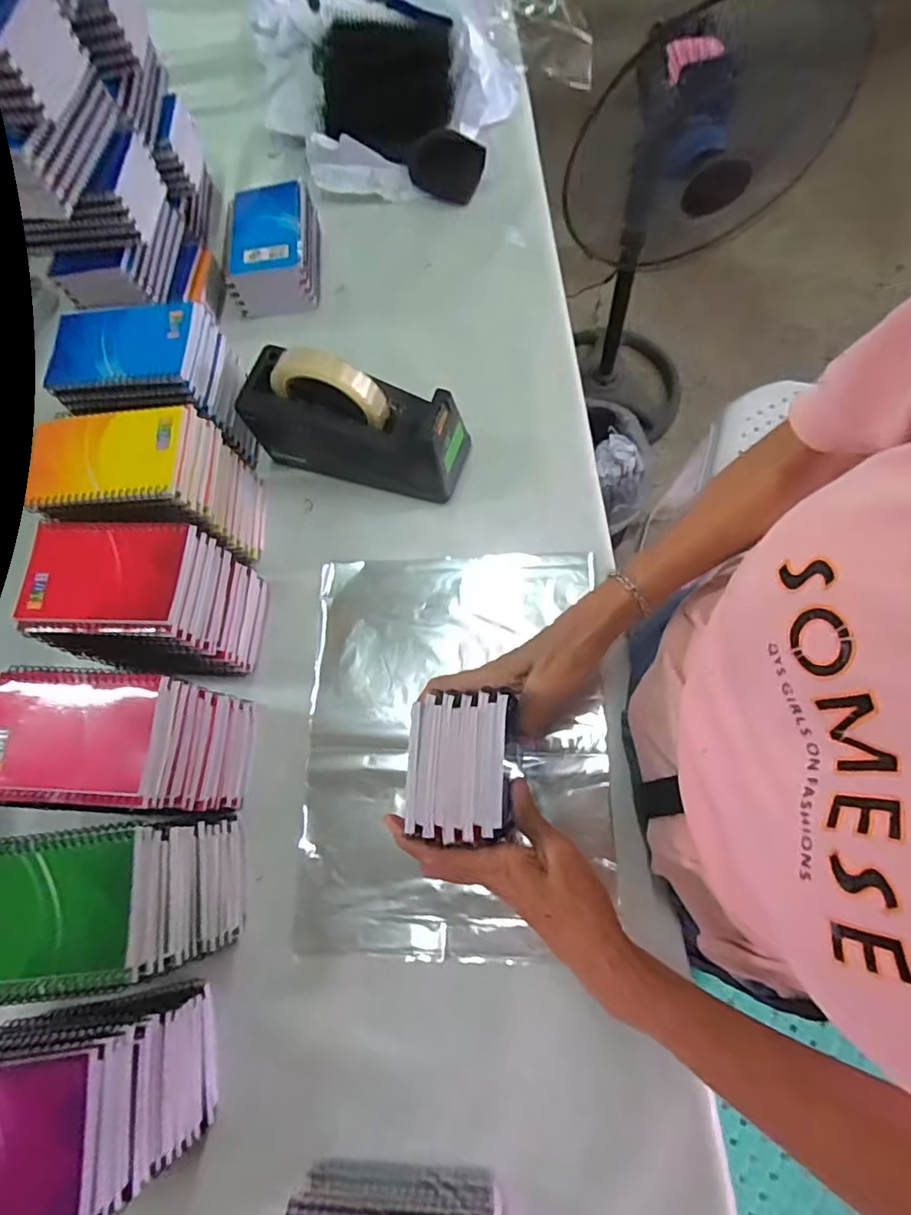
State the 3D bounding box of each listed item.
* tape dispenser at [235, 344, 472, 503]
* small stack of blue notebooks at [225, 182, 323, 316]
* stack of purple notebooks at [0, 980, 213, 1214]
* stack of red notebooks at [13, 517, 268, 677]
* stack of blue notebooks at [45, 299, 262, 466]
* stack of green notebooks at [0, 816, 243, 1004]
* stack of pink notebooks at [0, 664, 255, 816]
[{"bbox_3d":[-0.095,-0.177,0.539,0.206,0.122,0.080,15,73,11],"label":"tape dispenser"},{"bbox_3d":[-0.211,-0.417,0.658,0.107,0.055,0.137,-9,71,4],"label":"small stack of blue notebooks"},{"bbox_3d":[-0.260,0.322,0.379,0.140,0.127,0.102,-10,70,3],"label":"stack of purple notebooks"},{"bbox_3d":[-0.259,-0.004,0.491,0.138,0.129,0.099,-2,71,6],"label":"stack of red notebooks"},{"bbox_3d":[-0.280,-0.214,0.555,0.141,0.126,0.106,-4,71,6],"label":"stack of blue notebooks"},{"bbox_3d":[-0.252,0.210,0.419,0.141,0.123,0.097,-10,70,3],"label":"stack of green notebooks"},{"bbox_3d":[-0.258,0.107,0.456,0.136,0.130,0.099,2,71,7],"label":"stack of pink notebooks"}]

